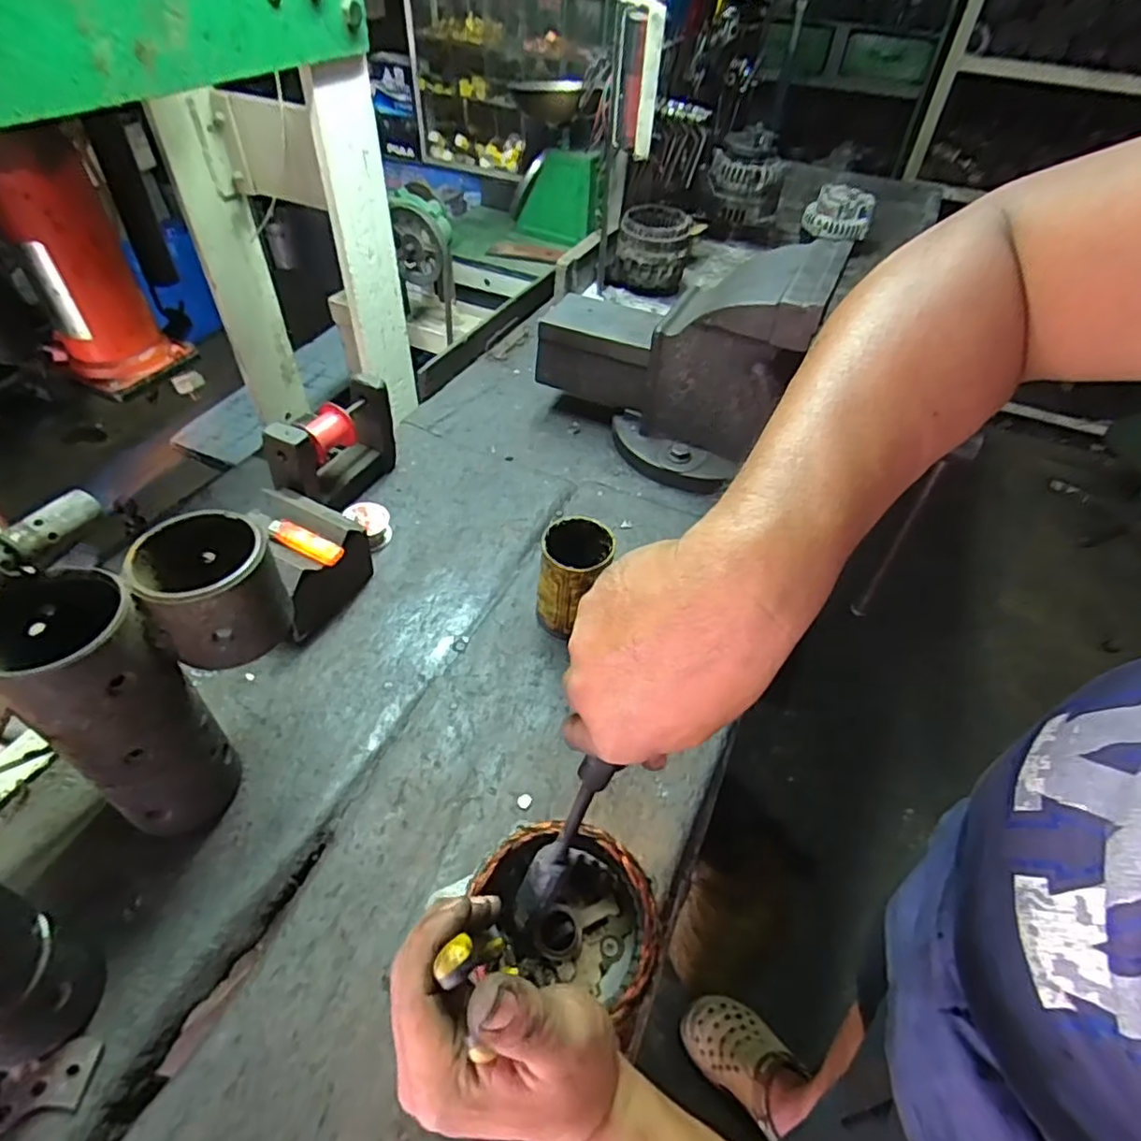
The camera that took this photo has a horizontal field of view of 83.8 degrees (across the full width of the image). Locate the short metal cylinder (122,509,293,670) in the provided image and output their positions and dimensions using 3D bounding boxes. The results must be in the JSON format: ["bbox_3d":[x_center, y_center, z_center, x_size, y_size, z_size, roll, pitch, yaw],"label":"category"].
[{"bbox_3d":[-0.253,0.015,0.456,0.085,0.079,0.082,-20,51,-21],"label":"short metal cylinder"}]

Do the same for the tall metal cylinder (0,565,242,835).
[{"bbox_3d":[-0.329,0.104,0.471,0.100,0.217,0.088,29,51,22],"label":"tall metal cylinder"}]

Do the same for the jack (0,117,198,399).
[{"bbox_3d":[-0.554,-0.344,0.712,0.117,0.244,0.119,22,49,16],"label":"jack"}]

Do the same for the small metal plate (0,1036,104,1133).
[{"bbox_3d":[-0.342,0.333,0.412,0.057,0.004,0.037,-6,61,-17],"label":"small metal plate"}]

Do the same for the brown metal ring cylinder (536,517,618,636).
[{"bbox_3d":[0.004,0.009,0.673,0.073,0.115,0.082,7,47,2],"label":"brown metal ring cylinder"}]

